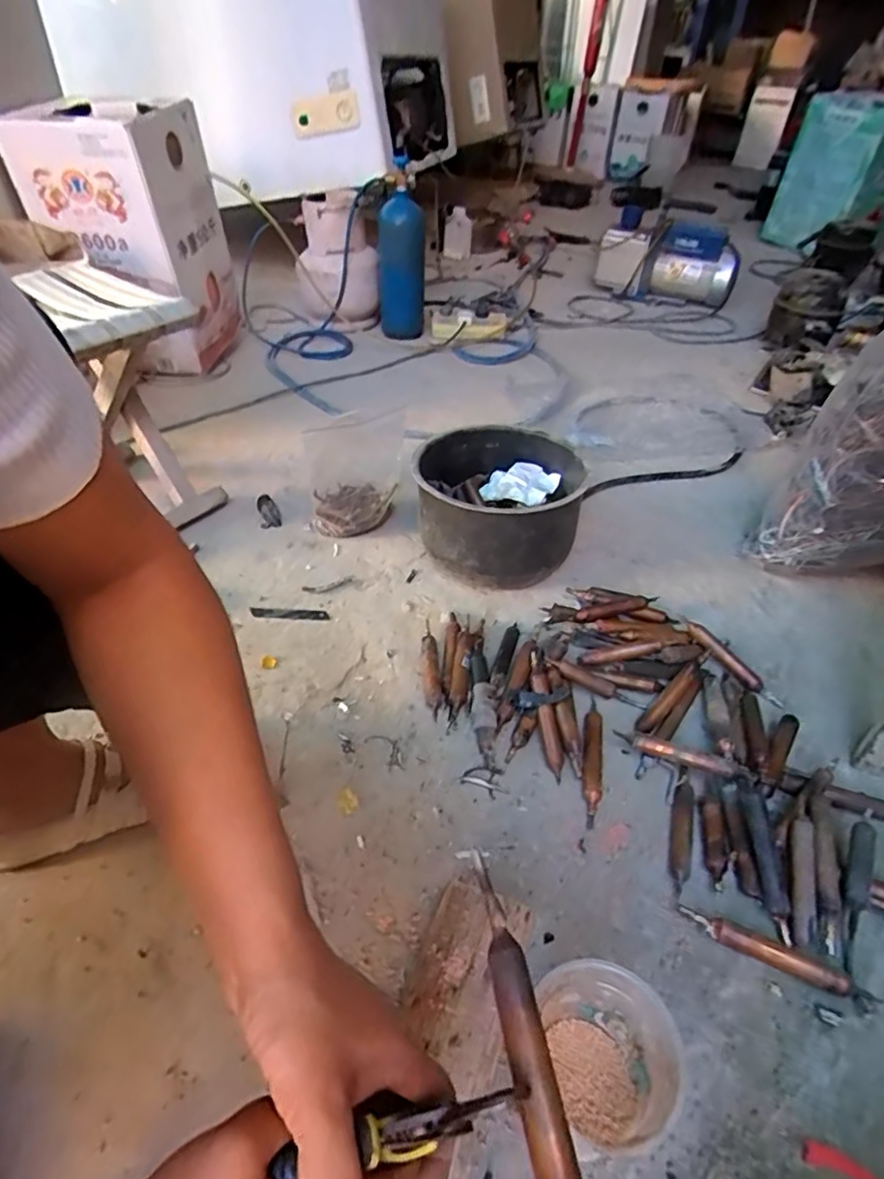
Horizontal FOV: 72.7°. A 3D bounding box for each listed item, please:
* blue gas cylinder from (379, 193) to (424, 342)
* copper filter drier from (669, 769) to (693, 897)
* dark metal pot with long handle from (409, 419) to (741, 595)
[{"bbox_3d":[-0.097,-0.737,1.404,0.108,0.279,0.117,1,42,-3],"label":"blue gas cylinder"},{"bbox_3d":[0.230,0.228,0.574,0.020,0.015,0.123,14,45,13],"label":"copper filter drier"},{"bbox_3d":[0.078,-0.113,0.828,0.220,0.146,0.228,-3,44,-5],"label":"dark metal pot with long handle"}]

